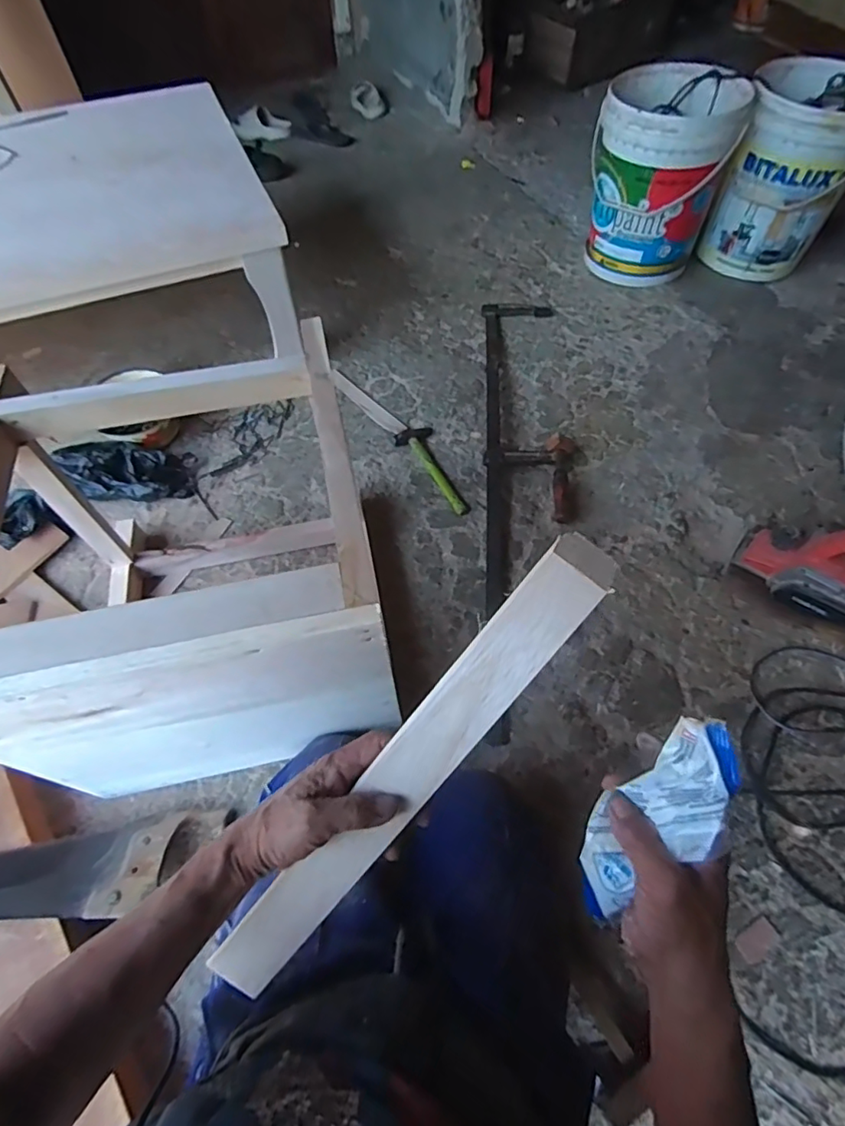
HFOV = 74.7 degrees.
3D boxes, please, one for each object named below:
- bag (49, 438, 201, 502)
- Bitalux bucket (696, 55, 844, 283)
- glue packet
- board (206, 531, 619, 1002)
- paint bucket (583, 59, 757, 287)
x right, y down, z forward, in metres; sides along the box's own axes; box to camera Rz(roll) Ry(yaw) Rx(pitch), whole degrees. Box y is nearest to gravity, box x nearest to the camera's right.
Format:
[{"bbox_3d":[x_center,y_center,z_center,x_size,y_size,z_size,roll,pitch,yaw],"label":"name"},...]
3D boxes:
[{"bbox_3d":[-0.577,-0.180,1.093,0.243,0.039,0.123,7,58,-16],"label":"bag"},{"bbox_3d":[0.887,-0.941,1.329,0.282,0.398,0.268,26,64,18],"label":"Bitalux bucket"},{"bbox_3d":[0.158,0.186,0.389,0.060,0.043,0.176,38,108,23],"label":"glue packet"},{"bbox_3d":[-0.017,0.169,0.430,0.052,0.014,0.456,38,99,1],"label":"board"},{"bbox_3d":[0.570,-0.934,1.362,0.308,0.364,0.305,-2,59,3],"label":"paint bucket"}]

